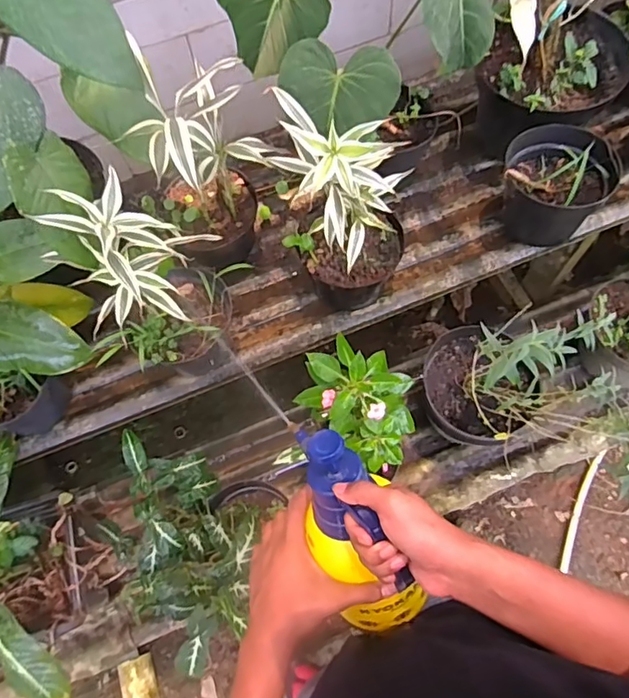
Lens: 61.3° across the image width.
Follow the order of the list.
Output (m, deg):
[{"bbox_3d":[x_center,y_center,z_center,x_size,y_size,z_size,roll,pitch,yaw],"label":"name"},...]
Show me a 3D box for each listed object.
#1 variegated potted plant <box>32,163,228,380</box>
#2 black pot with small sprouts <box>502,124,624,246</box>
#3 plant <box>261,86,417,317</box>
[{"bbox_3d":[-0.247,-0.092,0.797,0.203,0.354,0.173,-28,68,-8],"label":"variegated potted plant"},{"bbox_3d":[0.428,-0.286,0.964,0.184,0.171,0.155,16,69,10],"label":"black pot with small sprouts"},{"bbox_3d":[0.046,-0.202,0.837,0.193,0.362,0.173,-1,67,3],"label":"plant"}]

